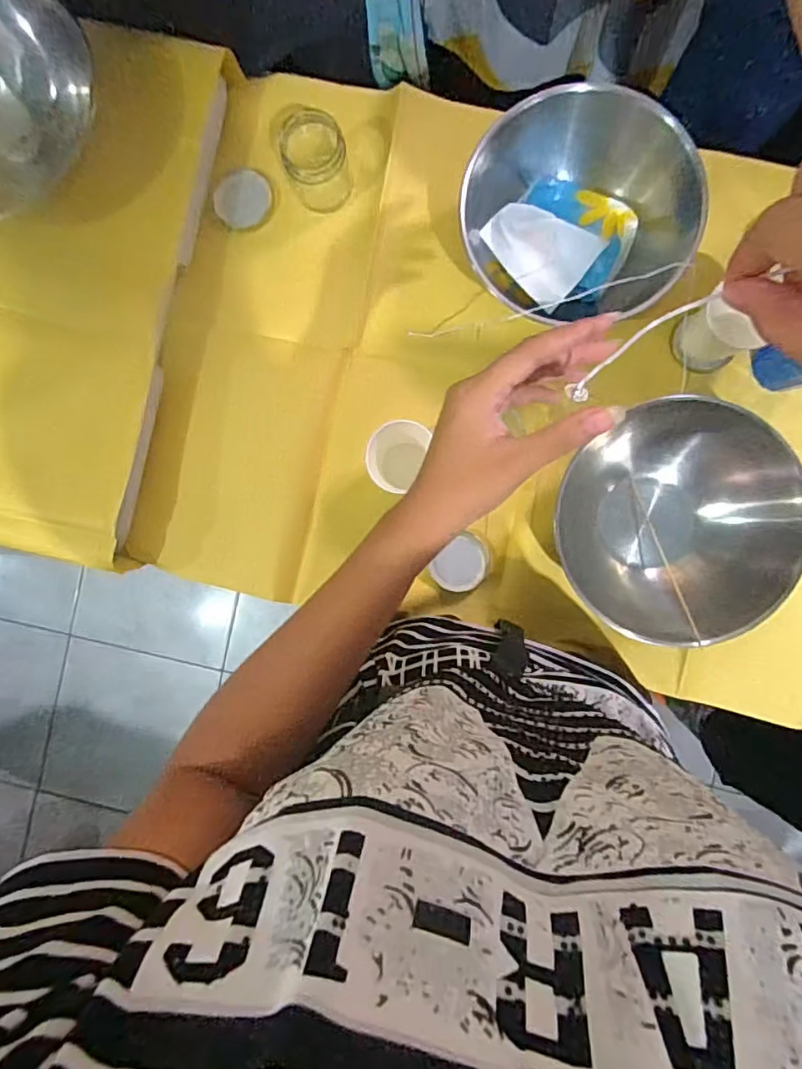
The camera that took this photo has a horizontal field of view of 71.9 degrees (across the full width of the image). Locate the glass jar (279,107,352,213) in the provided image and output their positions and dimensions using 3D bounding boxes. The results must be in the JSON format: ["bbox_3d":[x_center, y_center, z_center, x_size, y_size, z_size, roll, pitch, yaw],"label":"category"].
[{"bbox_3d":[-0.093,-0.414,0.617,0.067,0.070,0.067,0,91,3],"label":"glass jar"}]

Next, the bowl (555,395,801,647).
[{"bbox_3d":[0.285,-0.006,0.586,0.222,0.099,0.222,0,91,3],"label":"bowl"}]

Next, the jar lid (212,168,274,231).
[{"bbox_3d":[-0.188,-0.398,0.657,0.061,0.009,0.069,42,93,2],"label":"jar lid"}]

